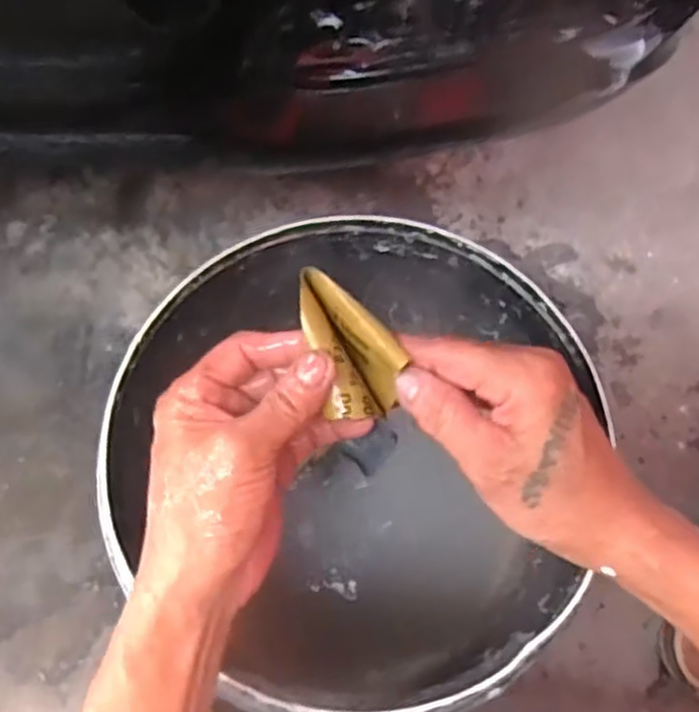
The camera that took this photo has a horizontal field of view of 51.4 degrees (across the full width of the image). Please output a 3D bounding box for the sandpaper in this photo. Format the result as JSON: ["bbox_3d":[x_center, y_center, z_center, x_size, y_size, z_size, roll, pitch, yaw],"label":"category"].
[{"bbox_3d":[-0.003,-0.007,0.357,0.038,0.026,0.079,-27,84,-12],"label":"sandpaper"}]

